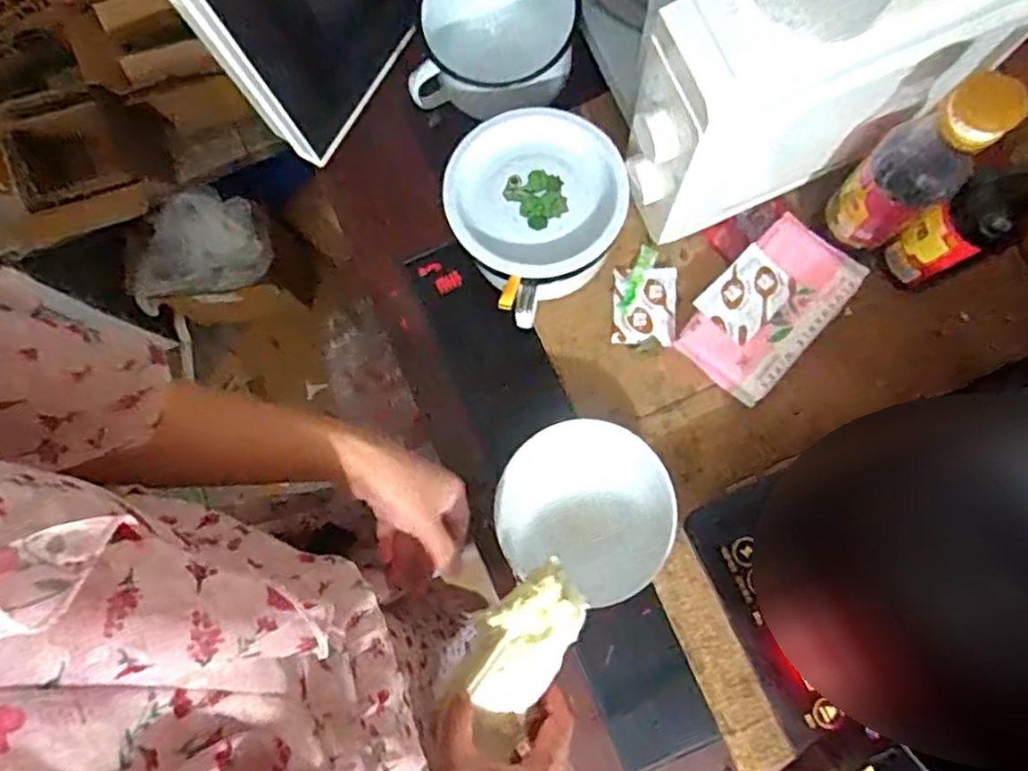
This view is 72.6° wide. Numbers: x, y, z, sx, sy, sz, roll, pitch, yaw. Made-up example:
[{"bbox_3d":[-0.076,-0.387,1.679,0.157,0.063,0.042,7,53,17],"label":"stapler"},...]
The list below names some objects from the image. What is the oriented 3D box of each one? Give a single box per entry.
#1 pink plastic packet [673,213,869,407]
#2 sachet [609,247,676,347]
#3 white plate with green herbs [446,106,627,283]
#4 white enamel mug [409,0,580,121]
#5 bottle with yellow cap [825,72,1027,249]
[{"bbox_3d":[0.233,-0.068,0.641,0.093,0.041,0.158,40,82,8],"label":"pink plastic packet"},{"bbox_3d":[0.124,-0.084,0.667,0.059,0.011,0.089,5,79,2],"label":"sachet"},{"bbox_3d":[0.017,-0.163,0.598,0.148,0.023,0.150,0,79,1],"label":"white plate with green herbs"},{"bbox_3d":[-0.019,-0.340,0.679,0.143,0.082,0.136,2,79,1],"label":"white enamel mug"},{"bbox_3d":[0.297,-0.160,0.520,0.060,0.188,0.059,0,79,1],"label":"bottle with yellow cap"}]

